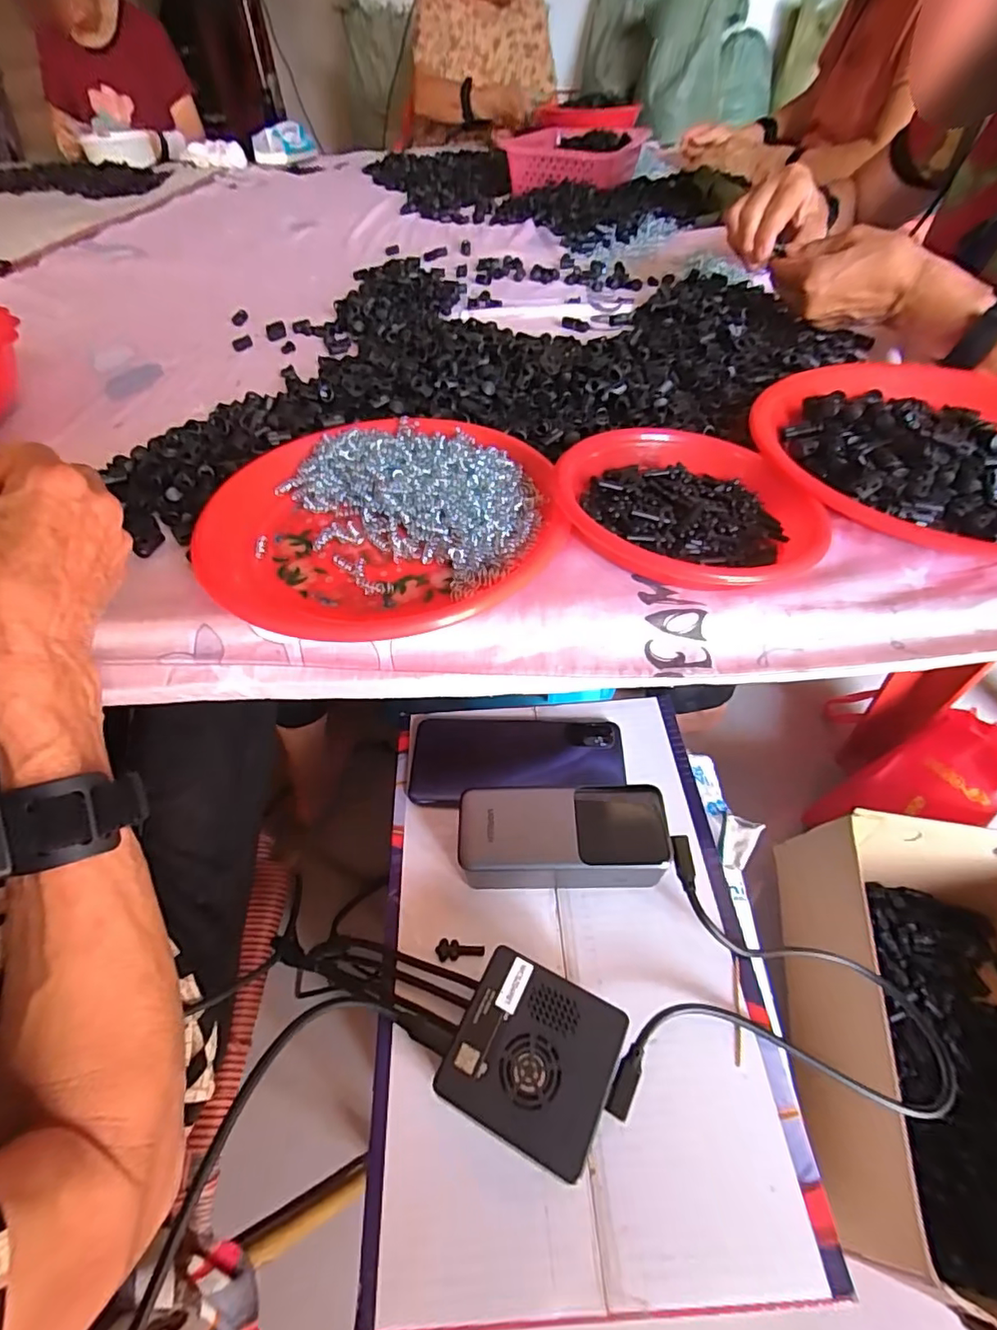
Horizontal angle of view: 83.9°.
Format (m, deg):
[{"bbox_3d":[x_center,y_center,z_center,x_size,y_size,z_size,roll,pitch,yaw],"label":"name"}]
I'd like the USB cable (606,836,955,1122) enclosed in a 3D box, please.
[{"bbox_3d":[0.169,0.214,0.324,0.196,0.033,0.146,27,60,-1],"label":"USB cable"}]

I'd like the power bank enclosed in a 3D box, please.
[{"bbox_3d":[0.042,0.116,0.363,0.128,0.046,0.057,-3,50,-1],"label":"power bank"}]

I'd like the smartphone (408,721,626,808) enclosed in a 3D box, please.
[{"bbox_3d":[0.013,0.072,0.430,0.161,0.008,0.072,0,50,2],"label":"smartphone"}]

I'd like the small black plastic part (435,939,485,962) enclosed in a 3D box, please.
[{"bbox_3d":[-0.024,0.179,0.348,0.030,0.005,0.012,-5,50,-2],"label":"small black plastic part"}]

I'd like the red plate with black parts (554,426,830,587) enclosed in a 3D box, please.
[{"bbox_3d":[0.117,-0.100,0.344,0.154,0.031,0.158,-16,51,-11],"label":"red plate with black parts"}]

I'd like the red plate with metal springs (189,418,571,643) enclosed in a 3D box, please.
[{"bbox_3d":[-0.074,-0.096,0.359,0.221,0.027,0.218,-2,50,3],"label":"red plate with metal springs"}]

